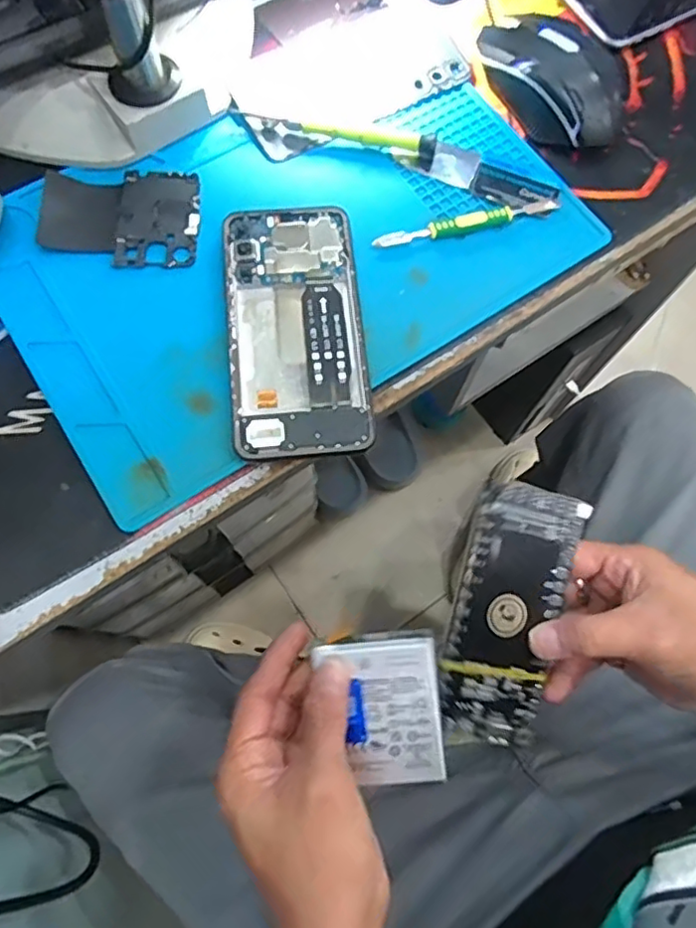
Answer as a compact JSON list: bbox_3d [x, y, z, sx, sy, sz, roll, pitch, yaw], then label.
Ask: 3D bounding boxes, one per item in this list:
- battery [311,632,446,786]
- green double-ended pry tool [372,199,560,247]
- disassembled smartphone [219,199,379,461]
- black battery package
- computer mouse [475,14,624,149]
[{"bbox_3d":[0.019,0.129,0.320,0.062,0.004,0.076,-6,89,3],"label":"battery"},{"bbox_3d":[0.075,-0.151,0.380,0.120,0.008,0.012,-14,74,-6],"label":"green double-ended pry tool"},{"bbox_3d":[-0.030,-0.080,0.350,0.078,0.010,0.160,-6,73,-3],"label":"disassembled smartphone"},{"bbox_3d":[0.088,0.082,0.335,0.061,0.007,0.139,15,89,-9],"label":"black battery package"},{"bbox_3d":[0.135,-0.258,0.400,0.059,0.037,0.115,-38,77,-12],"label":"computer mouse"}]

